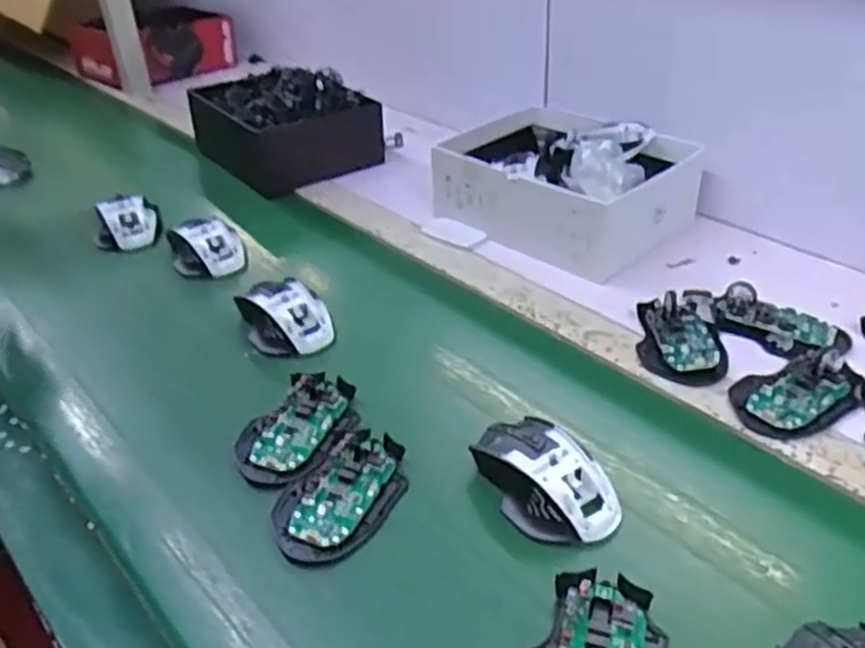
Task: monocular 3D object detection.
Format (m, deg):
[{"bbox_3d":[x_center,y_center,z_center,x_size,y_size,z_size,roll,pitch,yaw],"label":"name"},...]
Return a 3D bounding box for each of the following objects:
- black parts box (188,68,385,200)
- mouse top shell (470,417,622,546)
[{"bbox_3d":[-0.195,-0.275,1.059,0.206,0.105,0.194,-25,41,-29],"label":"black parts box"},{"bbox_3d":[0.075,0.102,0.536,0.065,0.031,0.112,-22,39,-24],"label":"mouse top shell"}]

